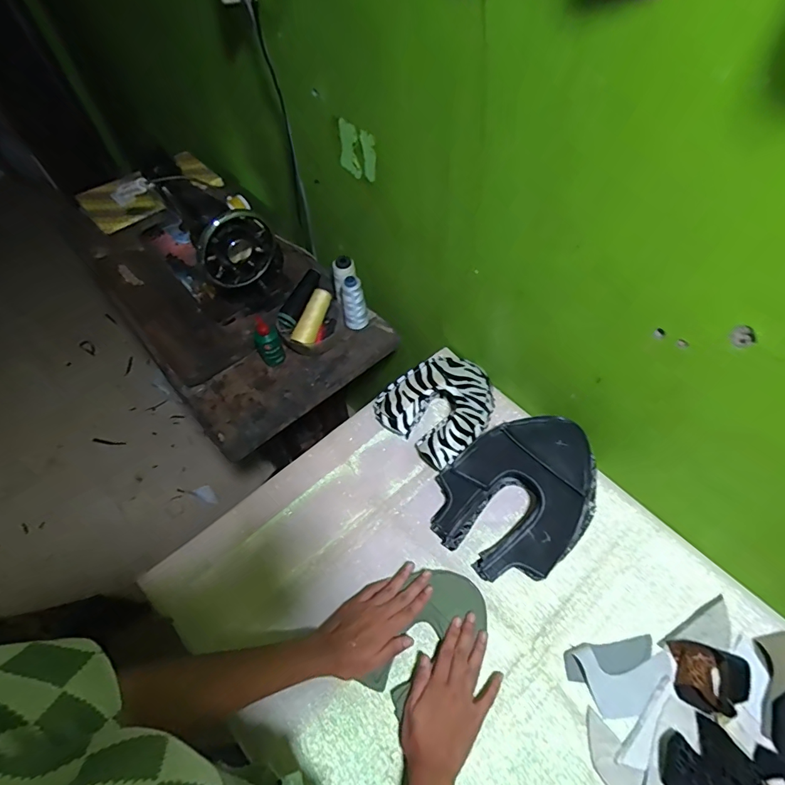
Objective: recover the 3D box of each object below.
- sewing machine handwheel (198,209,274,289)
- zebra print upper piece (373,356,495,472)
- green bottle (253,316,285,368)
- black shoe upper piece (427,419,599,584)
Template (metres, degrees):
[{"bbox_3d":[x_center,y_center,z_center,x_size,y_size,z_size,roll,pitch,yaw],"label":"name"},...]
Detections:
[{"bbox_3d":[-0.264,-0.244,0.776,0.127,0.132,0.029,-35,62,-18],"label":"sewing machine handwheel"},{"bbox_3d":[0.075,0.020,0.739,0.163,0.075,0.168,36,66,23],"label":"zebra print upper piece"},{"bbox_3d":[-0.227,-0.092,0.815,0.043,0.094,0.041,-25,59,-13],"label":"green bottle"},{"bbox_3d":[0.182,0.143,0.639,0.241,0.101,0.192,-32,61,-16],"label":"black shoe upper piece"}]

